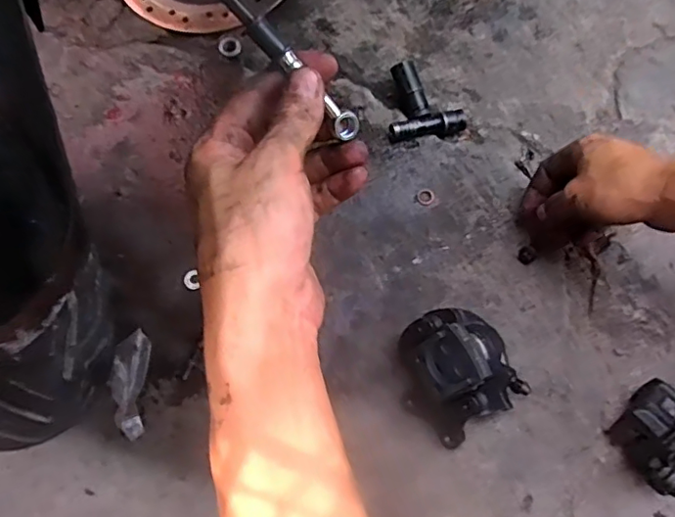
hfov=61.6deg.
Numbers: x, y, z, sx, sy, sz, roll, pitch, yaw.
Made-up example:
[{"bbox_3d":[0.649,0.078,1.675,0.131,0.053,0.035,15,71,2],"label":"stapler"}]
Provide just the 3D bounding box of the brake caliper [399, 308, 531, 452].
[{"bbox_3d":[0.097,0.091,0.468,0.088,0.074,0.097,-36,78,-7],"label":"brake caliper"}]

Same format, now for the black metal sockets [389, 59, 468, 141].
[{"bbox_3d":[0.086,-0.157,0.562,0.072,0.024,0.077,-6,76,0],"label":"black metal sockets"}]

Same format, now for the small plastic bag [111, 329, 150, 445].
[{"bbox_3d":[-0.184,0.110,0.499,0.030,0.009,0.091,-1,76,1],"label":"small plastic bag"}]

